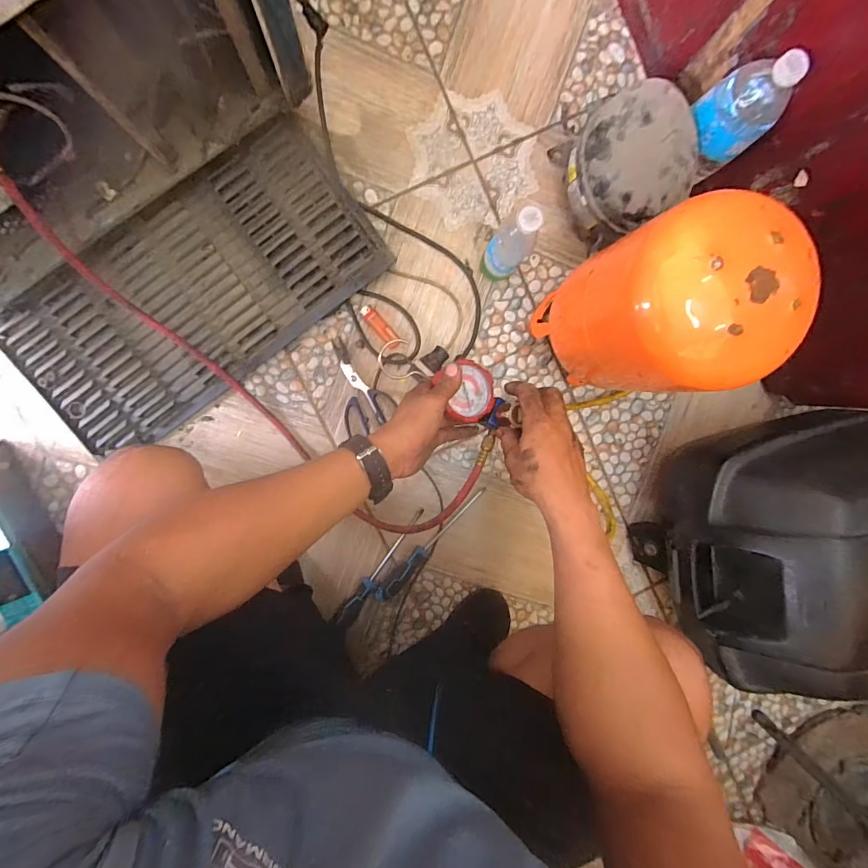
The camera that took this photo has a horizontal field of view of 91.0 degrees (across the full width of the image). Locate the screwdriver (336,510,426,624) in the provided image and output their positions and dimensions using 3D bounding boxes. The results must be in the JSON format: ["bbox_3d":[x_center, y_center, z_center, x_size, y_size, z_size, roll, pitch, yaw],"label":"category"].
[{"bbox_3d":[-0.081,0.222,0.702,0.032,0.026,0.223,39,90,-8],"label":"screwdriver"}]

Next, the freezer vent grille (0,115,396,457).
[{"bbox_3d":[-0.350,-0.212,0.639,0.534,0.032,0.264,-37,98,-2],"label":"freezer vent grille"}]

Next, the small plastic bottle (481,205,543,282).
[{"bbox_3d":[0.106,-0.261,0.605,0.045,0.180,0.047,-1,95,-6],"label":"small plastic bottle"}]

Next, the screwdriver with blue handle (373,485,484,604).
[{"bbox_3d":[-0.003,0.189,0.716,0.250,0.026,0.033,-45,98,0],"label":"screwdriver with blue handle"}]

